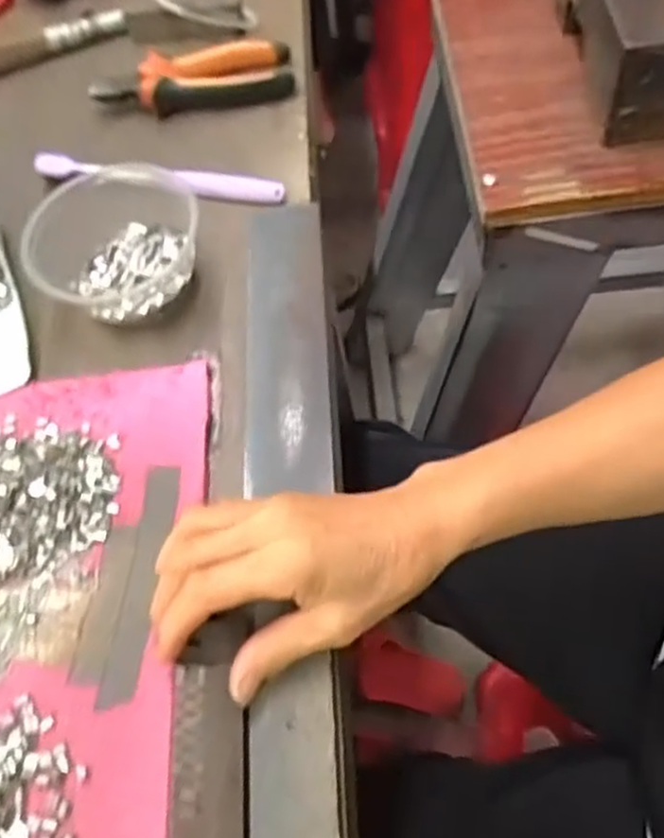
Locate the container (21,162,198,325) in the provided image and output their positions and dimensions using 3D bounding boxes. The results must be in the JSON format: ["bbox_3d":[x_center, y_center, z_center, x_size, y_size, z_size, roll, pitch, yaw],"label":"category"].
[{"bbox_3d":[-0.138,-0.114,0.464,0.103,0.041,0.119,-43,63,-15],"label":"container"}]

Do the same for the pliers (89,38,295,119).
[{"bbox_3d":[-0.105,-0.256,0.554,0.147,0.035,0.043,-11,60,3],"label":"pliers"}]

